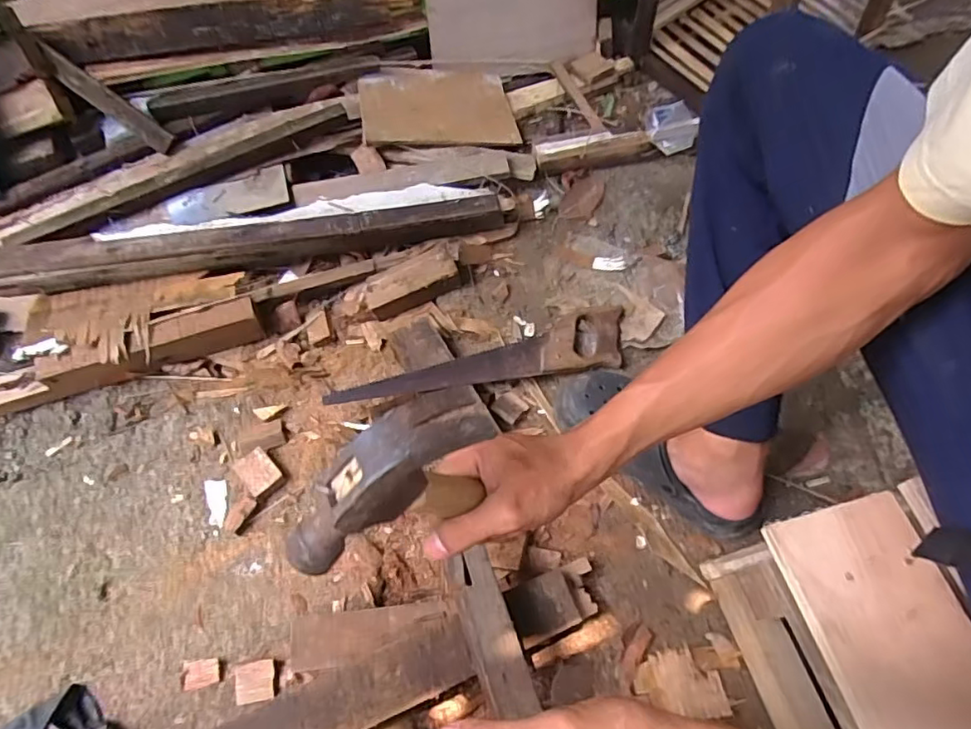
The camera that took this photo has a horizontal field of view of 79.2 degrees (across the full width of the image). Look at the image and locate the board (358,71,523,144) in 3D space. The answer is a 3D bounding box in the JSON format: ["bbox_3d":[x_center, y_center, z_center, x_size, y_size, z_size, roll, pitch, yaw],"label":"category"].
[{"bbox_3d":[-0.082,-0.452,1.033,0.268,0.015,0.164,-7,70,-16],"label":"board"}]

